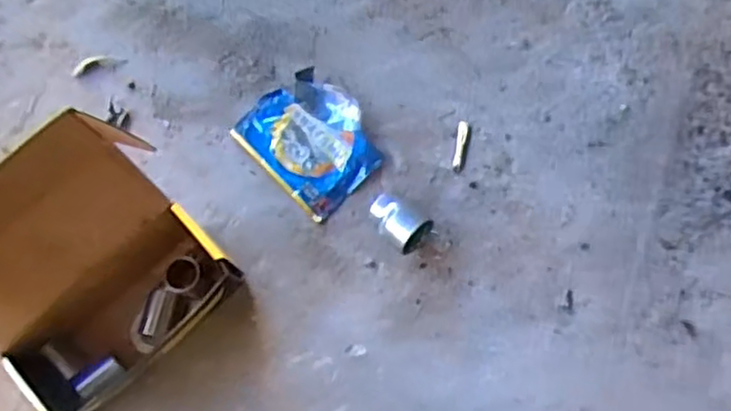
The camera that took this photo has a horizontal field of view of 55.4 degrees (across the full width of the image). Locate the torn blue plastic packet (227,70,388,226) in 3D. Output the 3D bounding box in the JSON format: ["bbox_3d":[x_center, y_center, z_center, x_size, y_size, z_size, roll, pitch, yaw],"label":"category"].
[{"bbox_3d":[-0.047,-0.060,0.630,0.098,0.012,0.121,-42,76,-10],"label":"torn blue plastic packet"}]

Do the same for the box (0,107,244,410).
[{"bbox_3d":[-0.213,0.058,0.519,0.127,0.172,0.189,43,79,14],"label":"box"}]

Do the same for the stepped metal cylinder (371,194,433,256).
[{"bbox_3d":[0.028,0.015,0.595,0.051,0.036,0.036,40,78,13],"label":"stepped metal cylinder"}]

